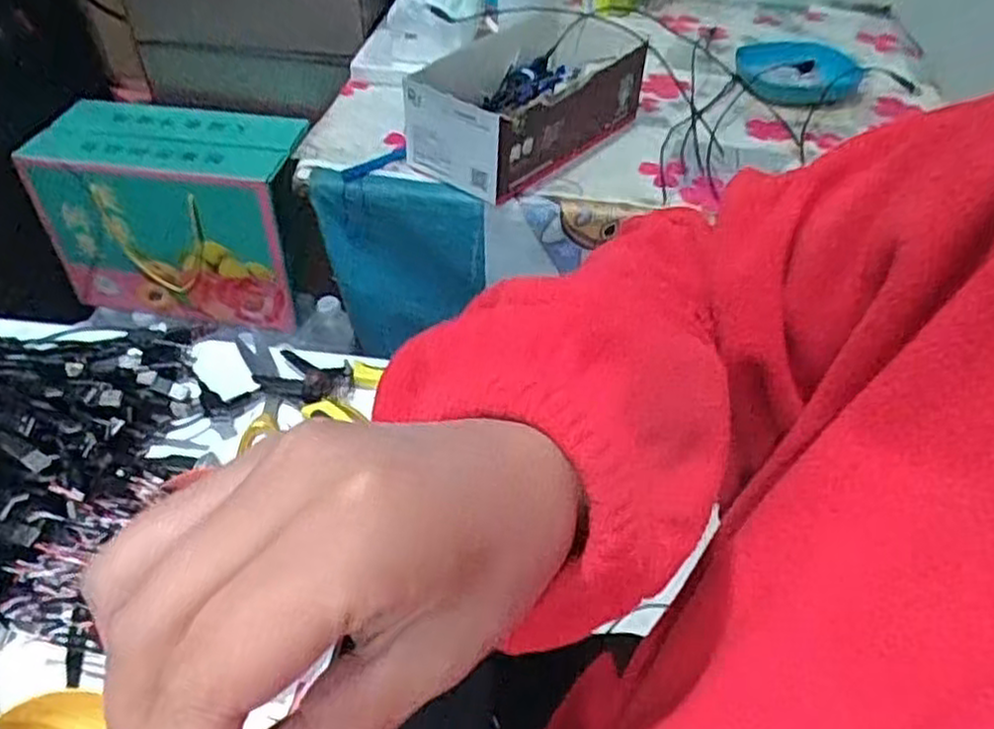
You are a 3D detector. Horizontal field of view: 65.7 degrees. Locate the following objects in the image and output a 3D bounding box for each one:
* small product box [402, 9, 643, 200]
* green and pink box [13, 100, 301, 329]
[{"bbox_3d":[0.033,-0.290,0.834,0.152,0.096,0.268,31,52,26],"label":"small product box"},{"bbox_3d":[-0.423,-0.197,1.041,0.319,0.235,0.130,8,45,6],"label":"green and pink box"}]

